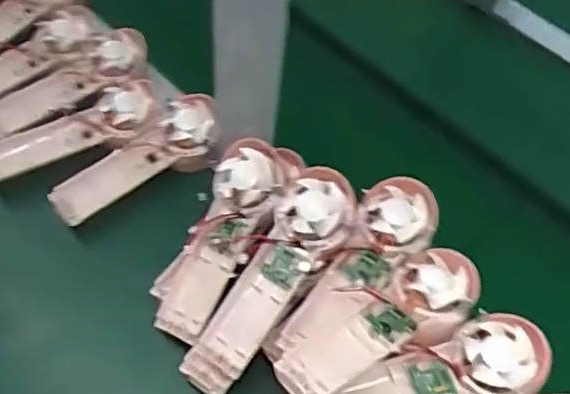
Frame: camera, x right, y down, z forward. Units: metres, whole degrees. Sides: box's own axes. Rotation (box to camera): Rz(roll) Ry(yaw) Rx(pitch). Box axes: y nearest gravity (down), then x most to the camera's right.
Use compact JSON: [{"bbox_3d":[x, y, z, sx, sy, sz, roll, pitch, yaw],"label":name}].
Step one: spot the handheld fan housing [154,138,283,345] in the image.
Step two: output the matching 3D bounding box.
[{"bbox_3d":[-0.055,0.034,0.506,0.057,0.028,0.170,24,85,12],"label":"handheld fan housing"}]

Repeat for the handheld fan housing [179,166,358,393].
[{"bbox_3d":[-0.012,0.066,0.486,0.057,0.032,0.198,33,83,17],"label":"handheld fan housing"}]

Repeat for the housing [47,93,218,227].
[{"bbox_3d":[-0.136,-0.033,0.575,0.171,0.037,0.059,-36,66,-24],"label":"housing"}]

